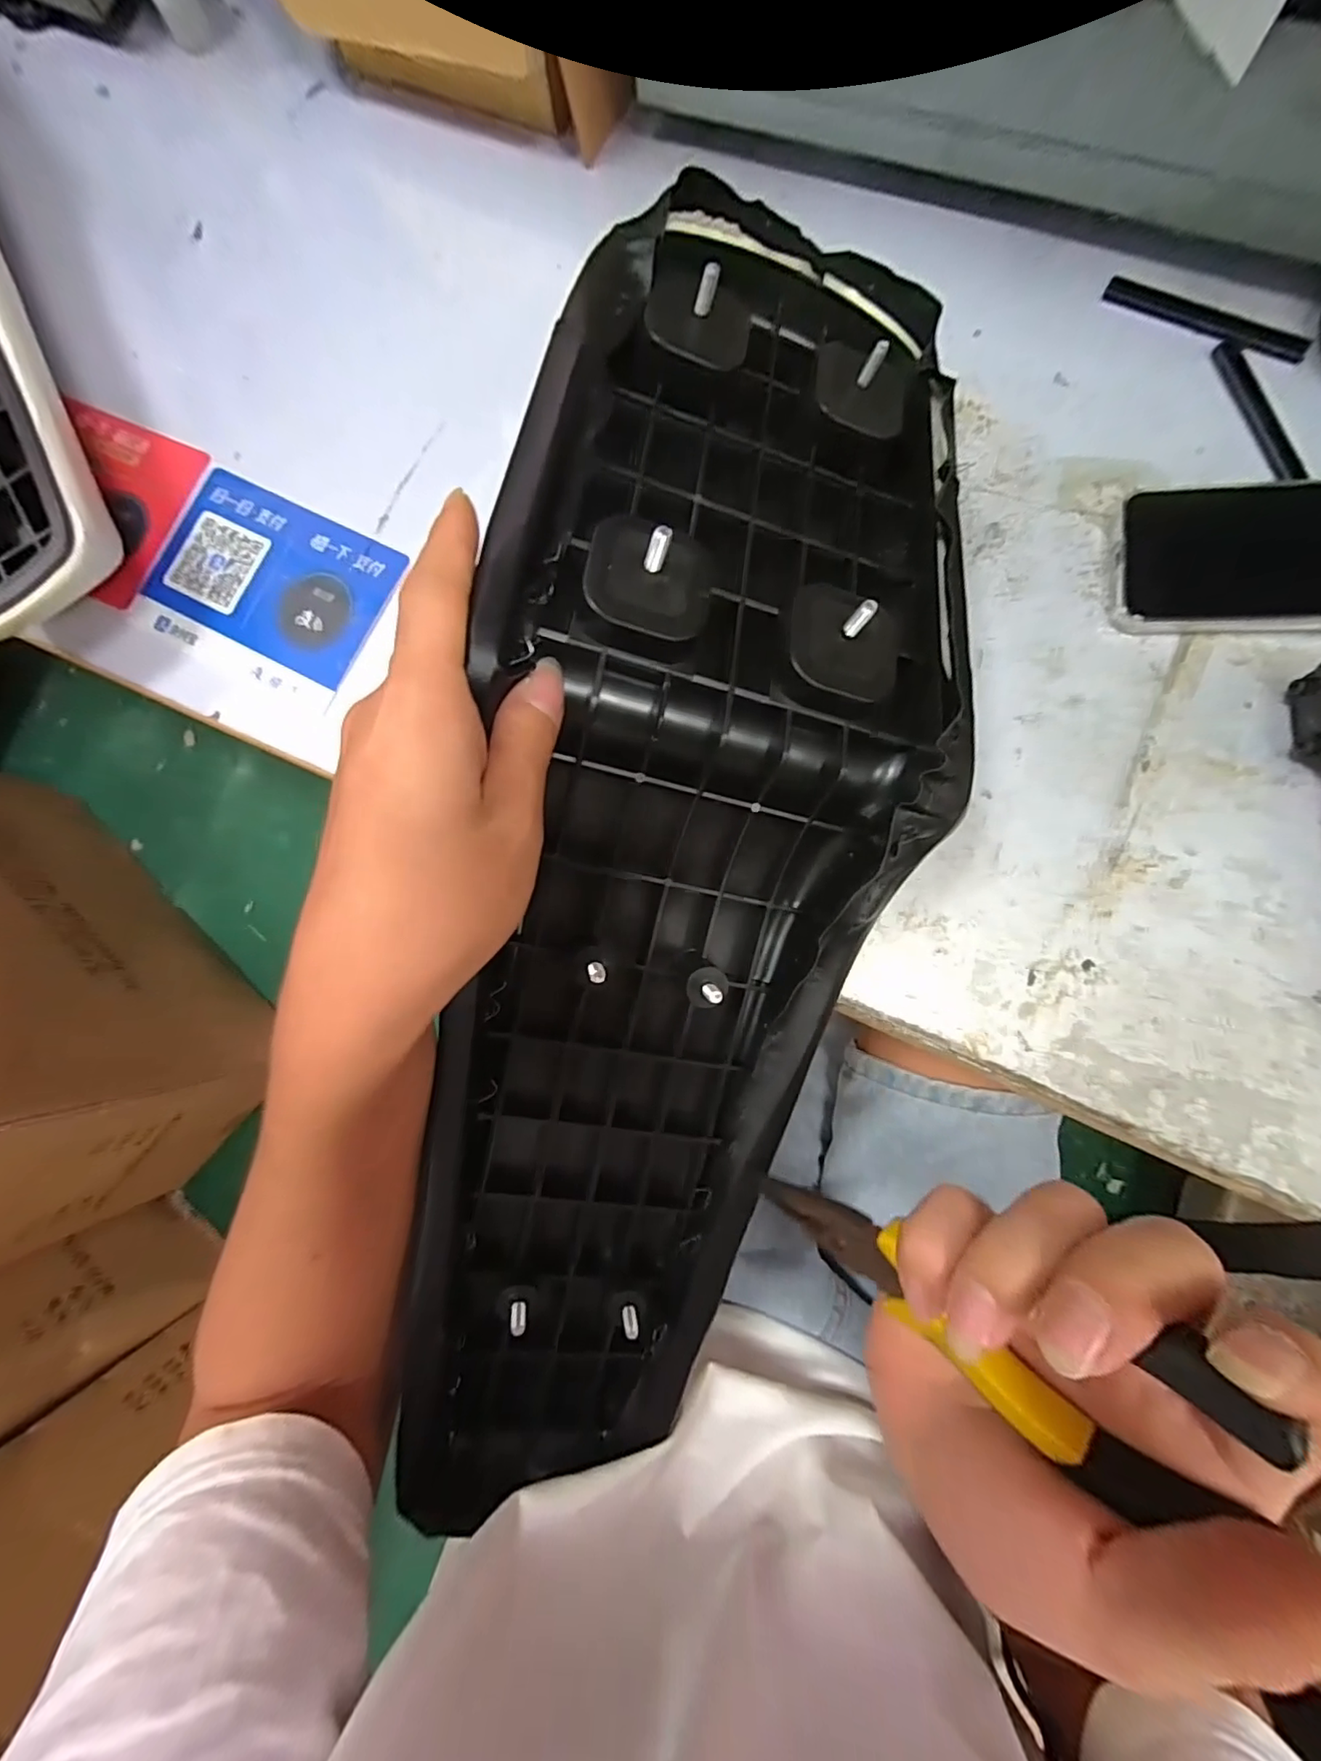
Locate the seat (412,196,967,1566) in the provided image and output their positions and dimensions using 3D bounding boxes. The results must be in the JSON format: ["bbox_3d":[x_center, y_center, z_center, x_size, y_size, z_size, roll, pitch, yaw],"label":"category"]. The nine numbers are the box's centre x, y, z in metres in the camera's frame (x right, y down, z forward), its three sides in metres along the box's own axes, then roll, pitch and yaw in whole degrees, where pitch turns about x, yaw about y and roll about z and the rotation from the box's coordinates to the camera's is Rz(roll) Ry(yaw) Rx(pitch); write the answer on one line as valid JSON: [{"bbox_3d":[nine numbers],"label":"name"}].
[{"bbox_3d":[0.011,-0.003,0.240,0.175,0.121,0.610,12,93,7],"label":"seat"}]

